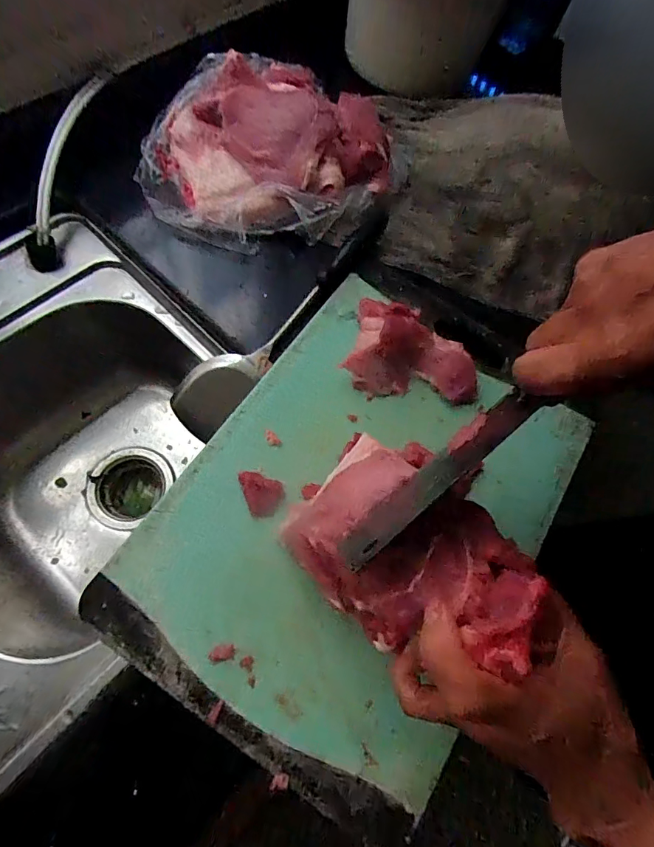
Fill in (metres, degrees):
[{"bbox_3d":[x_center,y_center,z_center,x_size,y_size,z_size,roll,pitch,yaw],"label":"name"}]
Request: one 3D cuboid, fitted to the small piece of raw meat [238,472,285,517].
[{"bbox_3d":[-0.055,0.060,0.372,0.032,0.019,0.041,-19,71,-14],"label":"small piece of raw meat"}]

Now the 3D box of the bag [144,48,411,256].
[{"bbox_3d":[-0.055,-0.321,0.487,0.268,0.076,0.269,21,67,2],"label":"bag"}]

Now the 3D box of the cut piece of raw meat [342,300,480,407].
[{"bbox_3d":[0.090,-0.076,0.426,0.136,0.036,0.099,7,69,-6],"label":"cut piece of raw meat"}]

